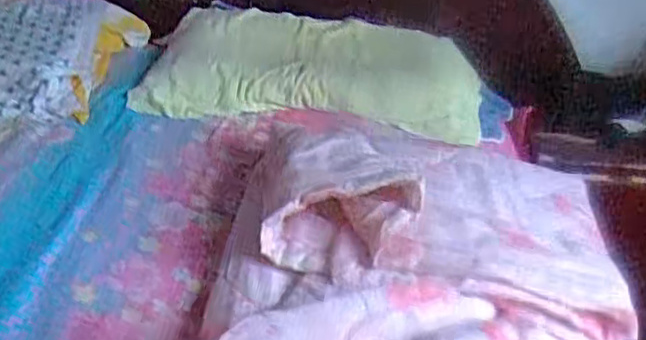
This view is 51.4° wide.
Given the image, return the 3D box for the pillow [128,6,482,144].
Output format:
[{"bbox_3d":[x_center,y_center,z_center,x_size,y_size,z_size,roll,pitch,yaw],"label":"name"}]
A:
[{"bbox_3d":[-0.023,-0.210,1.372,0.675,0.106,0.339,8,31,8],"label":"pillow"}]

